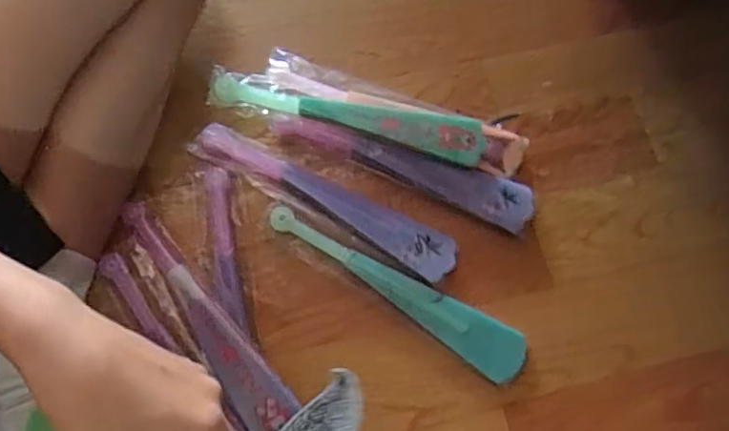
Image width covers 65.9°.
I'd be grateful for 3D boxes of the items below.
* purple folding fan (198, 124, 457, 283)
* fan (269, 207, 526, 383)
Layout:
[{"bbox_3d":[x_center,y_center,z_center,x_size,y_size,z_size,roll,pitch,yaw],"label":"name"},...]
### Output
[{"bbox_3d":[-0.032,-0.014,0.478,0.234,0.013,0.039,26,76,5],"label":"purple folding fan"},{"bbox_3d":[0.026,0.059,0.464,0.233,0.015,0.040,31,76,7],"label":"fan"}]

